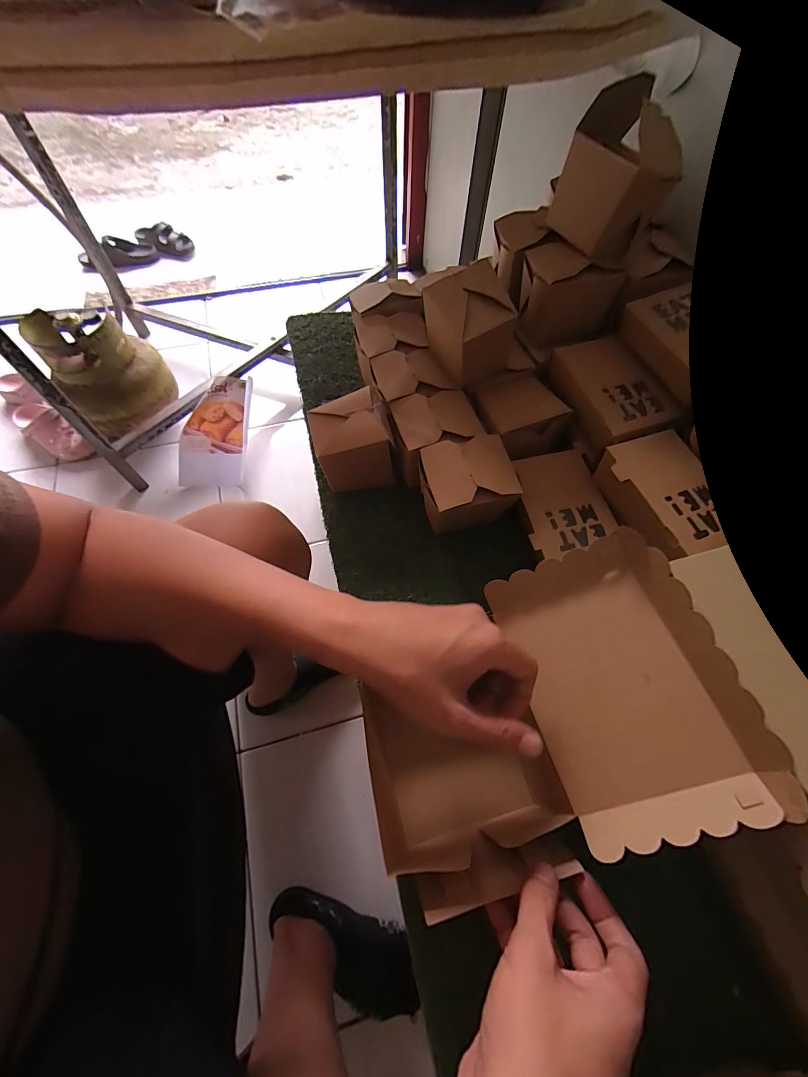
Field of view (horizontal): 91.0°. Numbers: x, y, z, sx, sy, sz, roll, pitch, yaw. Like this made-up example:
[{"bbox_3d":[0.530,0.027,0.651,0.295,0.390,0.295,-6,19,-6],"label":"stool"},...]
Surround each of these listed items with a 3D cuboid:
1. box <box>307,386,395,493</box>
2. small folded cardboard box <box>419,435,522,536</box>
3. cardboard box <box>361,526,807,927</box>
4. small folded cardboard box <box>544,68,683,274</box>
[{"bbox_3d":[-0.064,-0.113,0.477,0.085,0.086,0.081,-16,64,-10],"label":"box"},{"bbox_3d":[0.069,-0.054,0.455,0.105,0.083,0.083,-13,64,-8],"label":"small folded cardboard box"},{"bbox_3d":[0.096,0.145,0.327,0.259,0.150,0.204,-15,64,-9],"label":"cardboard box"},{"bbox_3d":[0.229,-0.397,0.436,0.086,0.129,0.096,-21,65,-12],"label":"small folded cardboard box"}]

